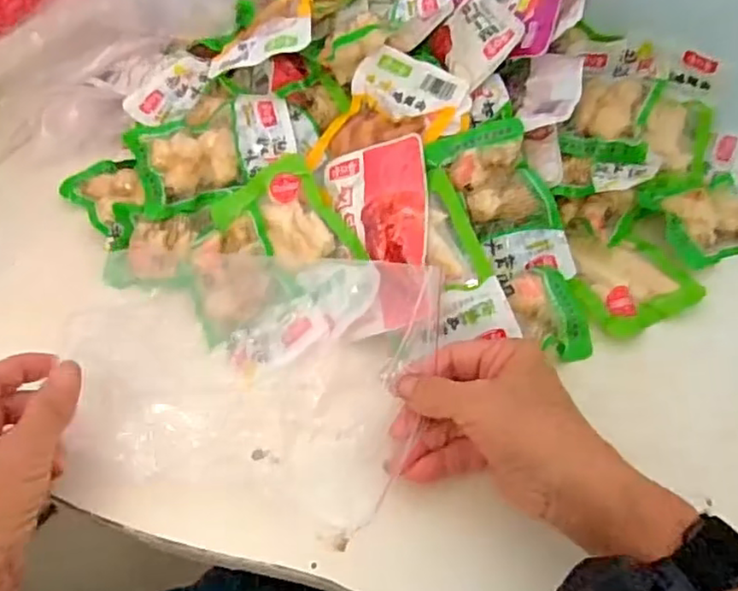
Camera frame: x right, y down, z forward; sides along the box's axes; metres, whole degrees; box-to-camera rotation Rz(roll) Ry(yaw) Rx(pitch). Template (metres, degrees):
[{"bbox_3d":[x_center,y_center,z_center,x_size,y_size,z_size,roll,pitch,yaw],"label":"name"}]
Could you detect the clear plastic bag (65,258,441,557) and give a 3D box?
[{"bbox_3d":[-0.080,0.047,0.398,0.222,0.052,0.174,8,56,8],"label":"clear plastic bag"}]

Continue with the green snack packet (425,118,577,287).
[{"bbox_3d":[0.101,-0.067,0.458,0.067,0.019,0.124,-28,91,-3],"label":"green snack packet"}]

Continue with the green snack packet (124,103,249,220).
[{"bbox_3d":[-0.141,-0.103,0.502,0.085,0.030,0.075,-12,94,2],"label":"green snack packet"}]

